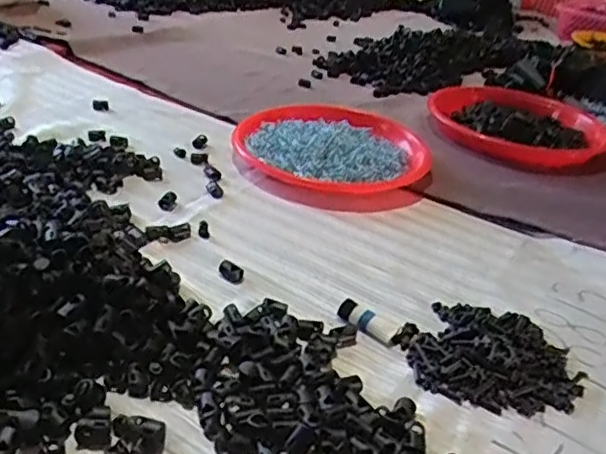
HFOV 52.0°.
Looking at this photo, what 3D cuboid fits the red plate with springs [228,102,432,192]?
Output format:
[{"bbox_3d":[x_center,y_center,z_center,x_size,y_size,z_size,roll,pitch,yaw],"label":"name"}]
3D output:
[{"bbox_3d":[0.034,-0.092,0.718,0.218,0.034,0.172,6,31,-1],"label":"red plate with springs"}]

